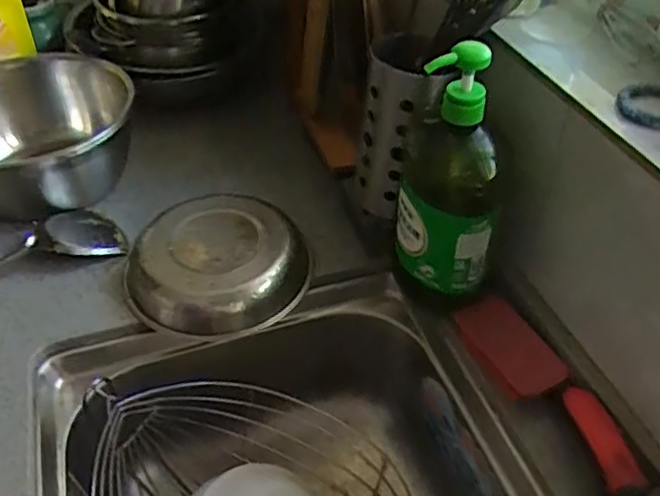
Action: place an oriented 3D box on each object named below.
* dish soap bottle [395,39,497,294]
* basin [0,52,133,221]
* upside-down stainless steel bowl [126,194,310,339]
[{"bbox_3d":[0.111,-0.072,0.590,0.094,0.223,0.094,11,44,12],"label":"dish soap bottle"},{"bbox_3d":[-0.366,-0.143,0.796,0.239,0.094,0.256,0,43,0],"label":"basin"},{"bbox_3d":[-0.124,0.013,0.697,0.187,0.049,0.184,0,43,0],"label":"upside-down stainless steel bowl"}]

